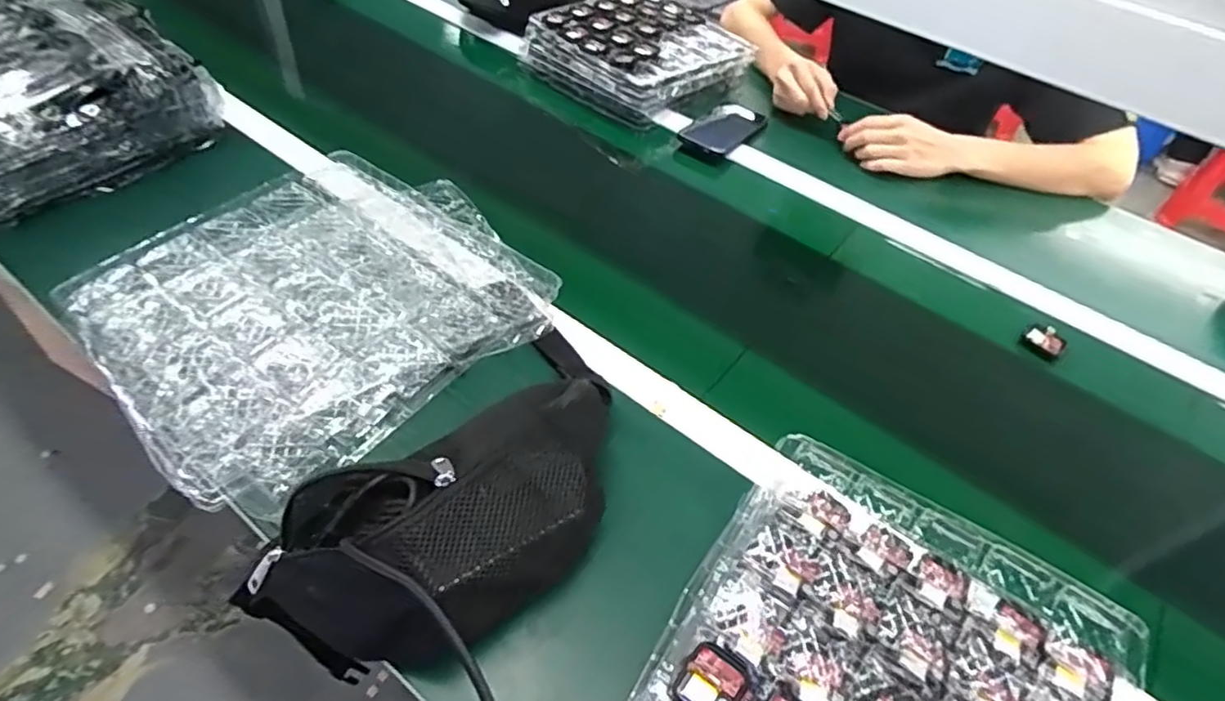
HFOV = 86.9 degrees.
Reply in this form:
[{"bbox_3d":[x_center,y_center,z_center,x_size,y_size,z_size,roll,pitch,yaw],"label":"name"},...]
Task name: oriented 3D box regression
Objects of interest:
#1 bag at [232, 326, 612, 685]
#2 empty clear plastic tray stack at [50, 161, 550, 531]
[{"bbox_3d":[-0.102,0.114,0.472,0.144,0.097,0.285,37,54,23],"label":"bag"},{"bbox_3d":[-0.272,-0.052,0.615,0.336,0.044,0.369,39,54,24],"label":"empty clear plastic tray stack"}]

